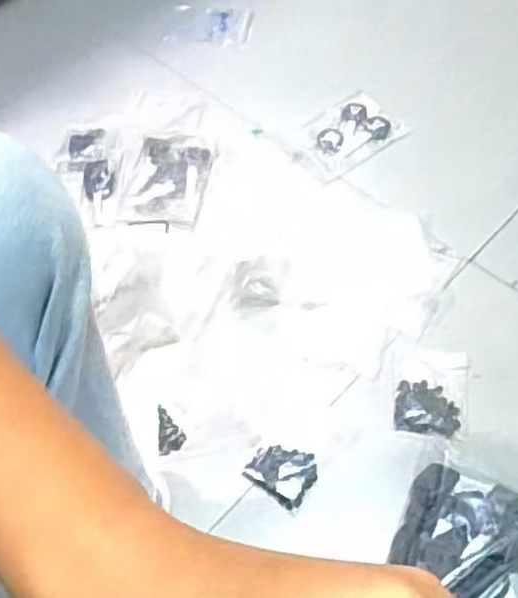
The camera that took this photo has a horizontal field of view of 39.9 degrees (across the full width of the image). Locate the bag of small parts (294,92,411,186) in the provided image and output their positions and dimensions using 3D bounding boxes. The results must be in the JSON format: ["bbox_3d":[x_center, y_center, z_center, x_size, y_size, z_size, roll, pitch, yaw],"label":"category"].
[{"bbox_3d":[0.105,-0.199,0.870,0.131,0.020,0.091,-34,62,-18],"label":"bag of small parts"}]

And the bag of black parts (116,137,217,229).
[{"bbox_3d":[-0.105,-0.142,0.841,0.092,0.026,0.124,7,58,8],"label":"bag of black parts"}]

